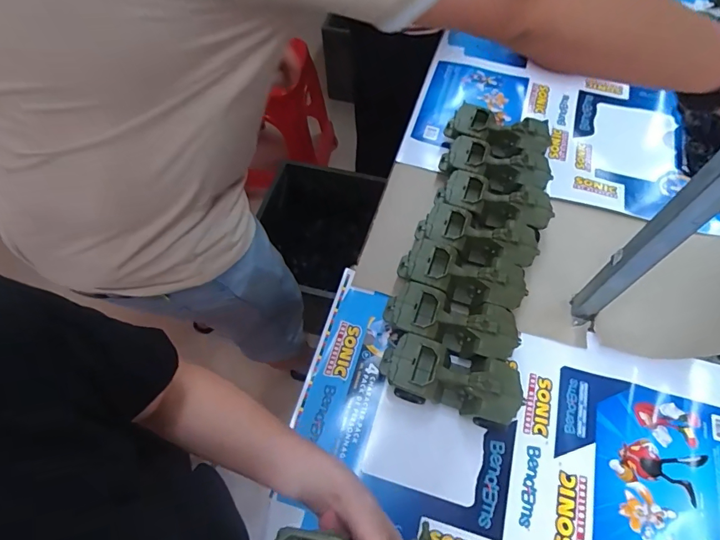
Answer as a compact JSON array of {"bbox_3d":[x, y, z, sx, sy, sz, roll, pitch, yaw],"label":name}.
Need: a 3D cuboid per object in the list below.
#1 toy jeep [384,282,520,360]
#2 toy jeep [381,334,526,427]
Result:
[{"bbox_3d":[0.132,0.082,0.636,0.187,0.078,0.078,16,63,11],"label":"toy jeep"},{"bbox_3d":[0.123,0.153,0.599,0.188,0.077,0.083,14,63,10],"label":"toy jeep"}]

